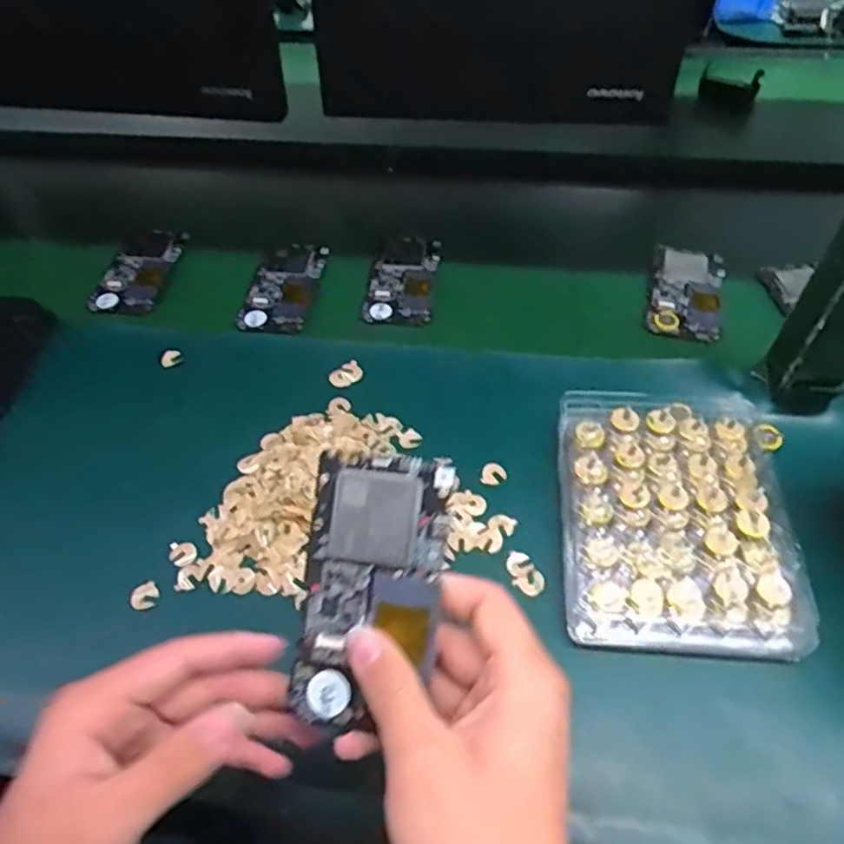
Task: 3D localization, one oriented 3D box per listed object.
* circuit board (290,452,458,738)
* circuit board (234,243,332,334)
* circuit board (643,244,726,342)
[{"bbox_3d":[-0.023,0.079,0.308,0.064,0.008,0.124,6,84,12],"label":"circuit board"},{"bbox_3d":[-0.127,-0.125,0.619,0.059,0.010,0.109,17,64,0],"label":"circuit board"},{"bbox_3d":[0.243,-0.119,0.611,0.063,0.014,0.116,13,53,12],"label":"circuit board"}]

